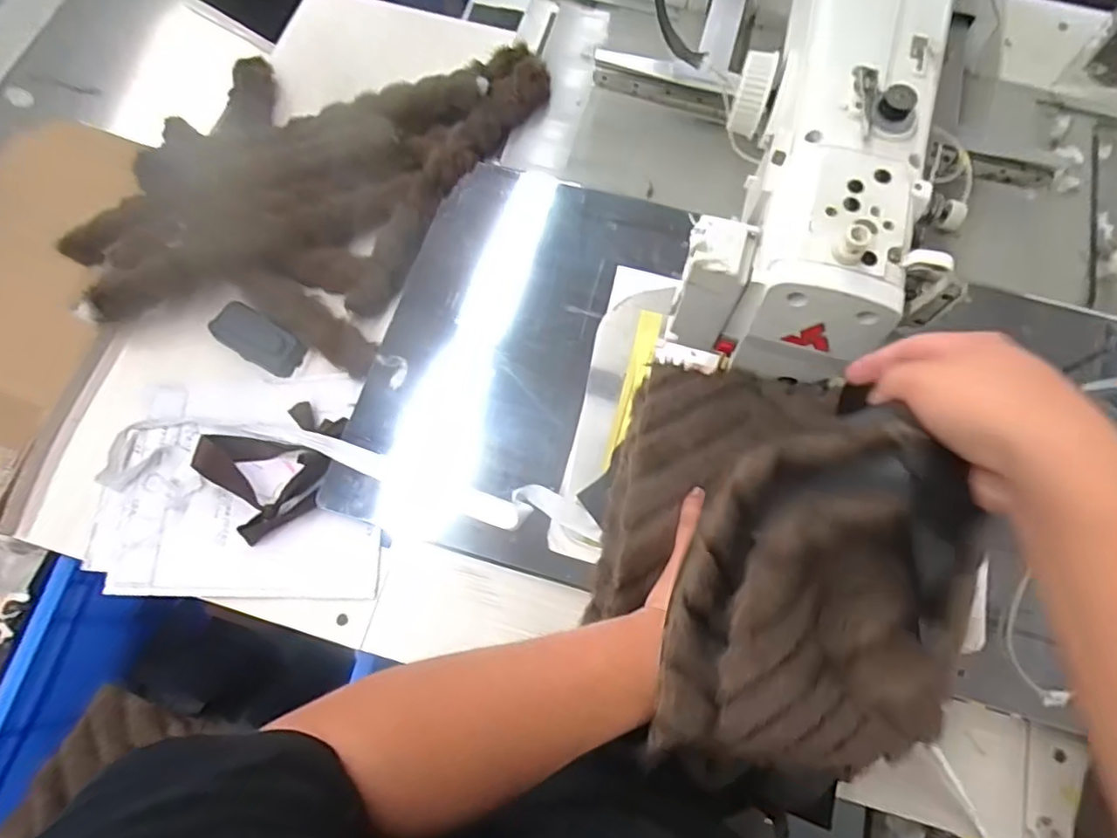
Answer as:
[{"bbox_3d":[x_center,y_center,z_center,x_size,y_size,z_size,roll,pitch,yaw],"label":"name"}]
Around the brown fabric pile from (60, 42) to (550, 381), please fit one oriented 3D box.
[{"bbox_3d":[-0.292,-0.301,0.748,0.376,0.064,0.526,25,72,7],"label":"brown fabric pile"}]

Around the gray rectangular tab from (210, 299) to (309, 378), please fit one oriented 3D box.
[{"bbox_3d":[-0.342,-0.092,0.709,0.113,0.016,0.051,32,73,9],"label":"gray rectangular tab"}]

